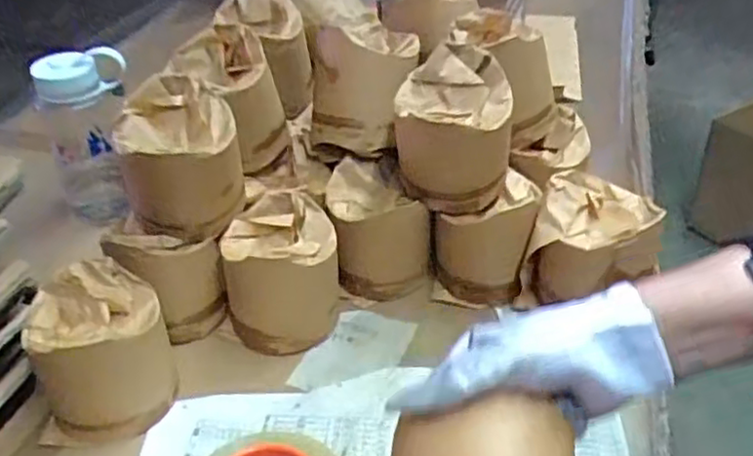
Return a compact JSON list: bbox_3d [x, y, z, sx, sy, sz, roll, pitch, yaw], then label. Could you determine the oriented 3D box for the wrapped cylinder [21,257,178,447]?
[{"bbox_3d":[-0.227,0.104,0.574,0.108,0.109,0.107,-13,38,-12],"label":"wrapped cylinder"}]

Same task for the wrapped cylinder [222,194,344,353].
[{"bbox_3d":[-0.088,0.040,0.649,0.099,0.105,0.105,-10,38,-8],"label":"wrapped cylinder"}]

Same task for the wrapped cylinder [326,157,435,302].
[{"bbox_3d":[-0.002,0.002,0.695,0.086,0.108,0.102,-10,38,-9],"label":"wrapped cylinder"}]

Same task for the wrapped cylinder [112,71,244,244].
[{"bbox_3d":[-0.174,-0.062,0.620,0.096,0.111,0.101,-10,39,-9],"label":"wrapped cylinder"}]

